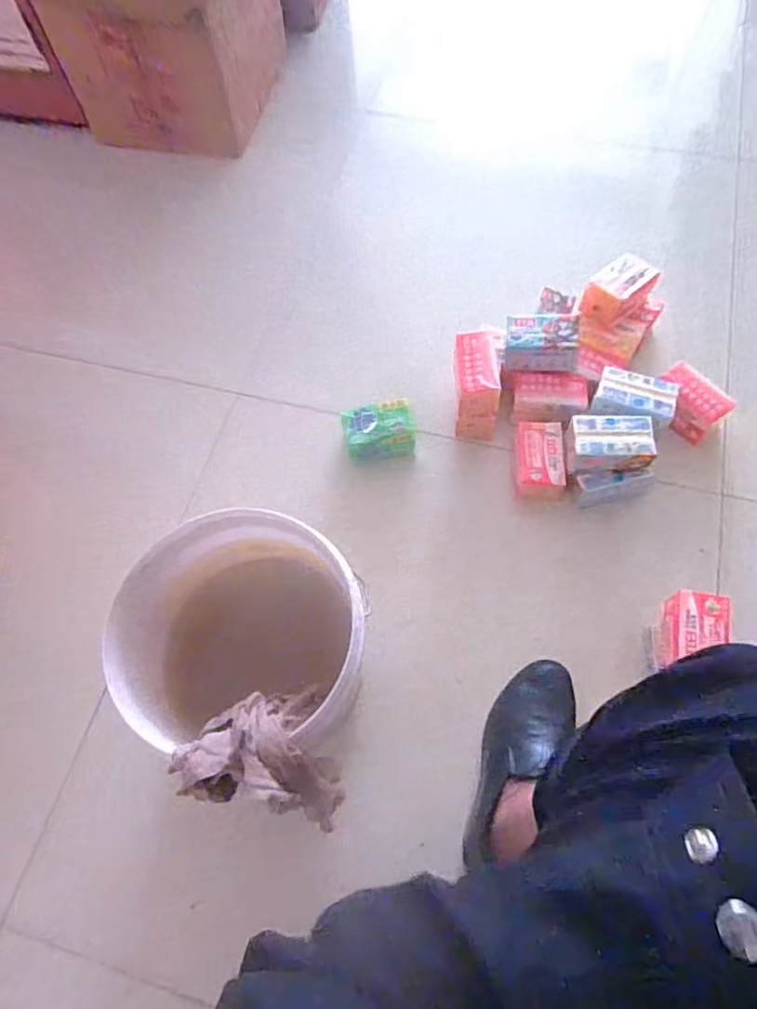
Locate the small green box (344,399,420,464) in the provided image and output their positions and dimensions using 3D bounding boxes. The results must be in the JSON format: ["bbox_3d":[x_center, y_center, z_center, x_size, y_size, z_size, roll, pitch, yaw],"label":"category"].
[{"bbox_3d":[0.002,-0.116,0.955,0.108,0.062,0.081,-11,65,-2],"label":"small green box"}]

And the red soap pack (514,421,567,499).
[{"bbox_3d":[0.247,-0.065,0.913,0.073,0.054,0.121,0,65,4],"label":"red soap pack"}]

